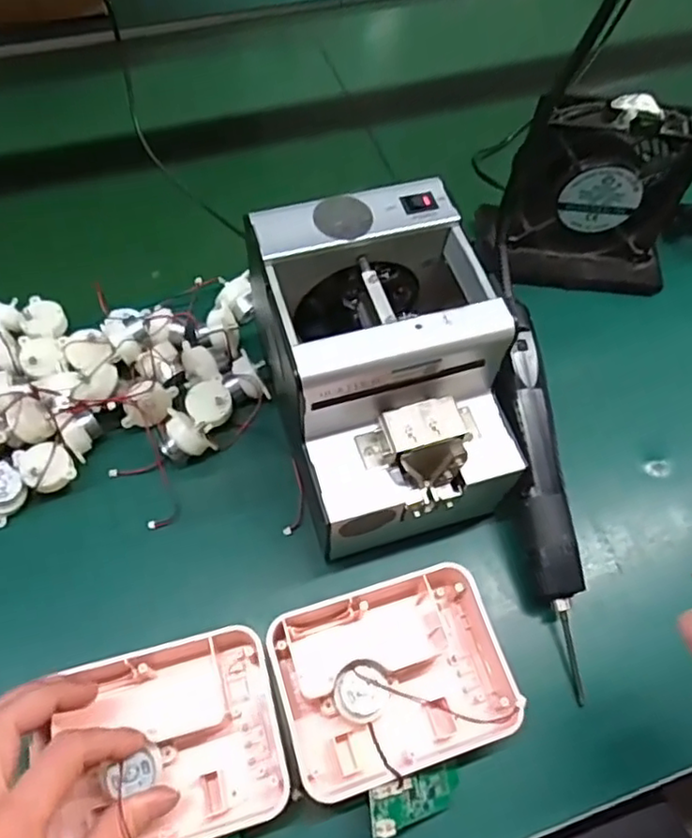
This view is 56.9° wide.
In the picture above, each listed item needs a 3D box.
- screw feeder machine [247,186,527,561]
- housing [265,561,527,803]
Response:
[{"bbox_3d":[0.024,-0.028,0.396,0.132,0.128,0.176,-11,60,-8],"label":"screw feeder machine"},{"bbox_3d":[0.027,0.151,0.378,0.129,0.044,0.102,-16,61,-11],"label":"housing"}]

